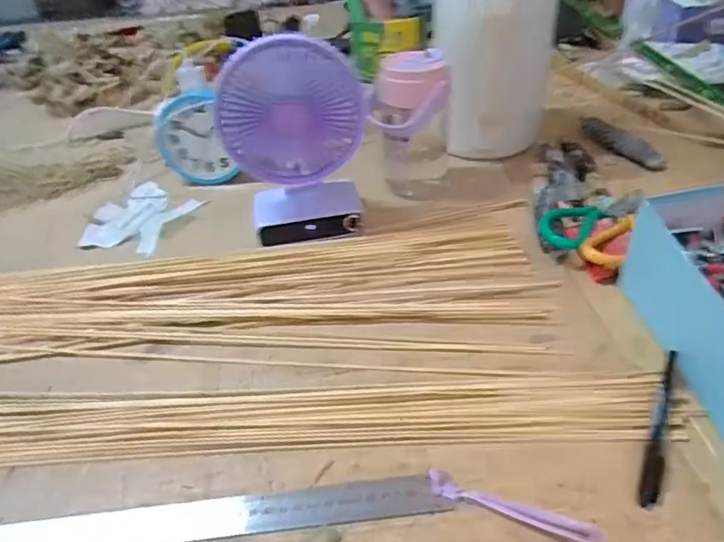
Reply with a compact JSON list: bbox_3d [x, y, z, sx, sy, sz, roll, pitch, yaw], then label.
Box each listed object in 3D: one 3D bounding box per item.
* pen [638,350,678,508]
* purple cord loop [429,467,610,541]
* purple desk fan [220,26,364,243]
[{"bbox_3d":[0.221,0.110,0.410,0.014,0.016,0.137,15,44,23],"label":"pen"},{"bbox_3d":[0.104,0.162,0.375,0.122,0.005,0.018,13,43,22],"label":"purple cord loop"},{"bbox_3d":[-0.070,-0.137,0.595,0.149,0.208,0.074,-9,39,-4],"label":"purple desk fan"}]

